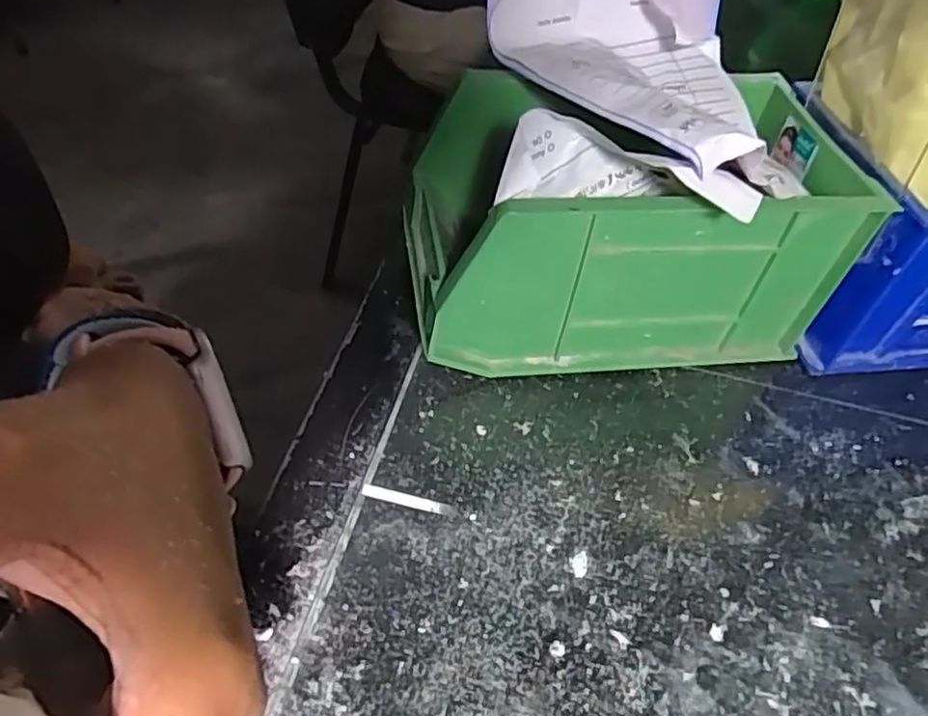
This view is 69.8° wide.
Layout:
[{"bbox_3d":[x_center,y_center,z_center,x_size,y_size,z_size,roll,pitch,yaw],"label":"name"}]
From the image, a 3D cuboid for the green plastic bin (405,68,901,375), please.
[{"bbox_3d":[0.064,-0.060,0.290,0.170,0.092,0.098,-4,50,-8],"label":"green plastic bin"}]

